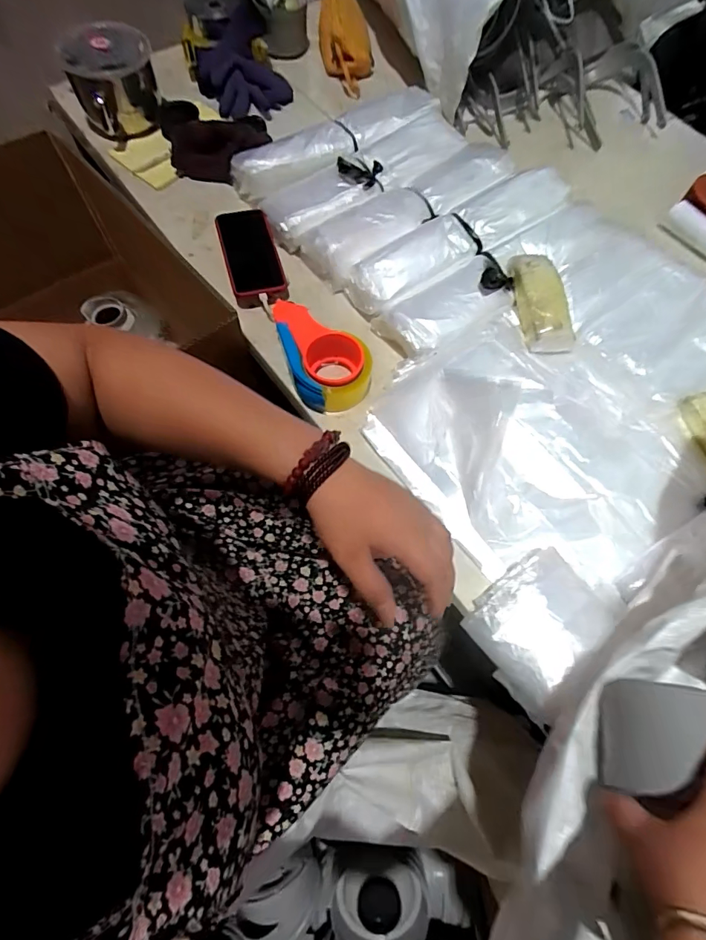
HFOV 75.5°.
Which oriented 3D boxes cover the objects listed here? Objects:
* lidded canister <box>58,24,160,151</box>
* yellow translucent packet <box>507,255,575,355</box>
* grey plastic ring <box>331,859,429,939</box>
[{"bbox_3d":[-0.407,-0.661,0.782,0.135,0.123,0.151,-18,69,-9],"label":"lidded canister"},{"bbox_3d":[0.275,-0.245,0.661,0.071,0.023,0.154,1,67,-2],"label":"yellow translucent packet"},{"bbox_3d":[0.042,0.699,0.732,0.146,0.051,0.146,-2,78,8],"label":"grey plastic ring"}]

